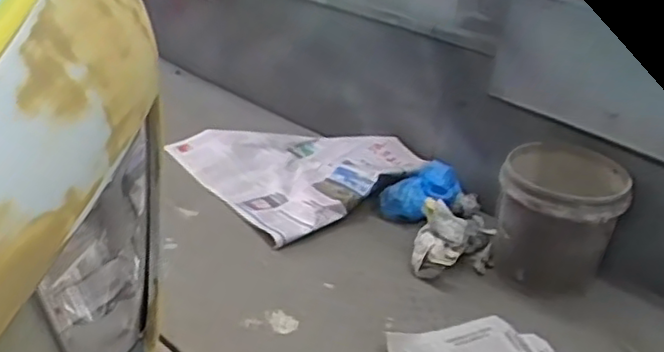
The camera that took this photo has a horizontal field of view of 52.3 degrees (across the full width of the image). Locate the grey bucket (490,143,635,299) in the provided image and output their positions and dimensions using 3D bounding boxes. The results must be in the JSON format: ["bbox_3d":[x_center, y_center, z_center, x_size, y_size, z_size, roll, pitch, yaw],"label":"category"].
[{"bbox_3d":[0.512,0.097,1.563,0.259,0.269,0.278,12,28,12],"label":"grey bucket"}]

